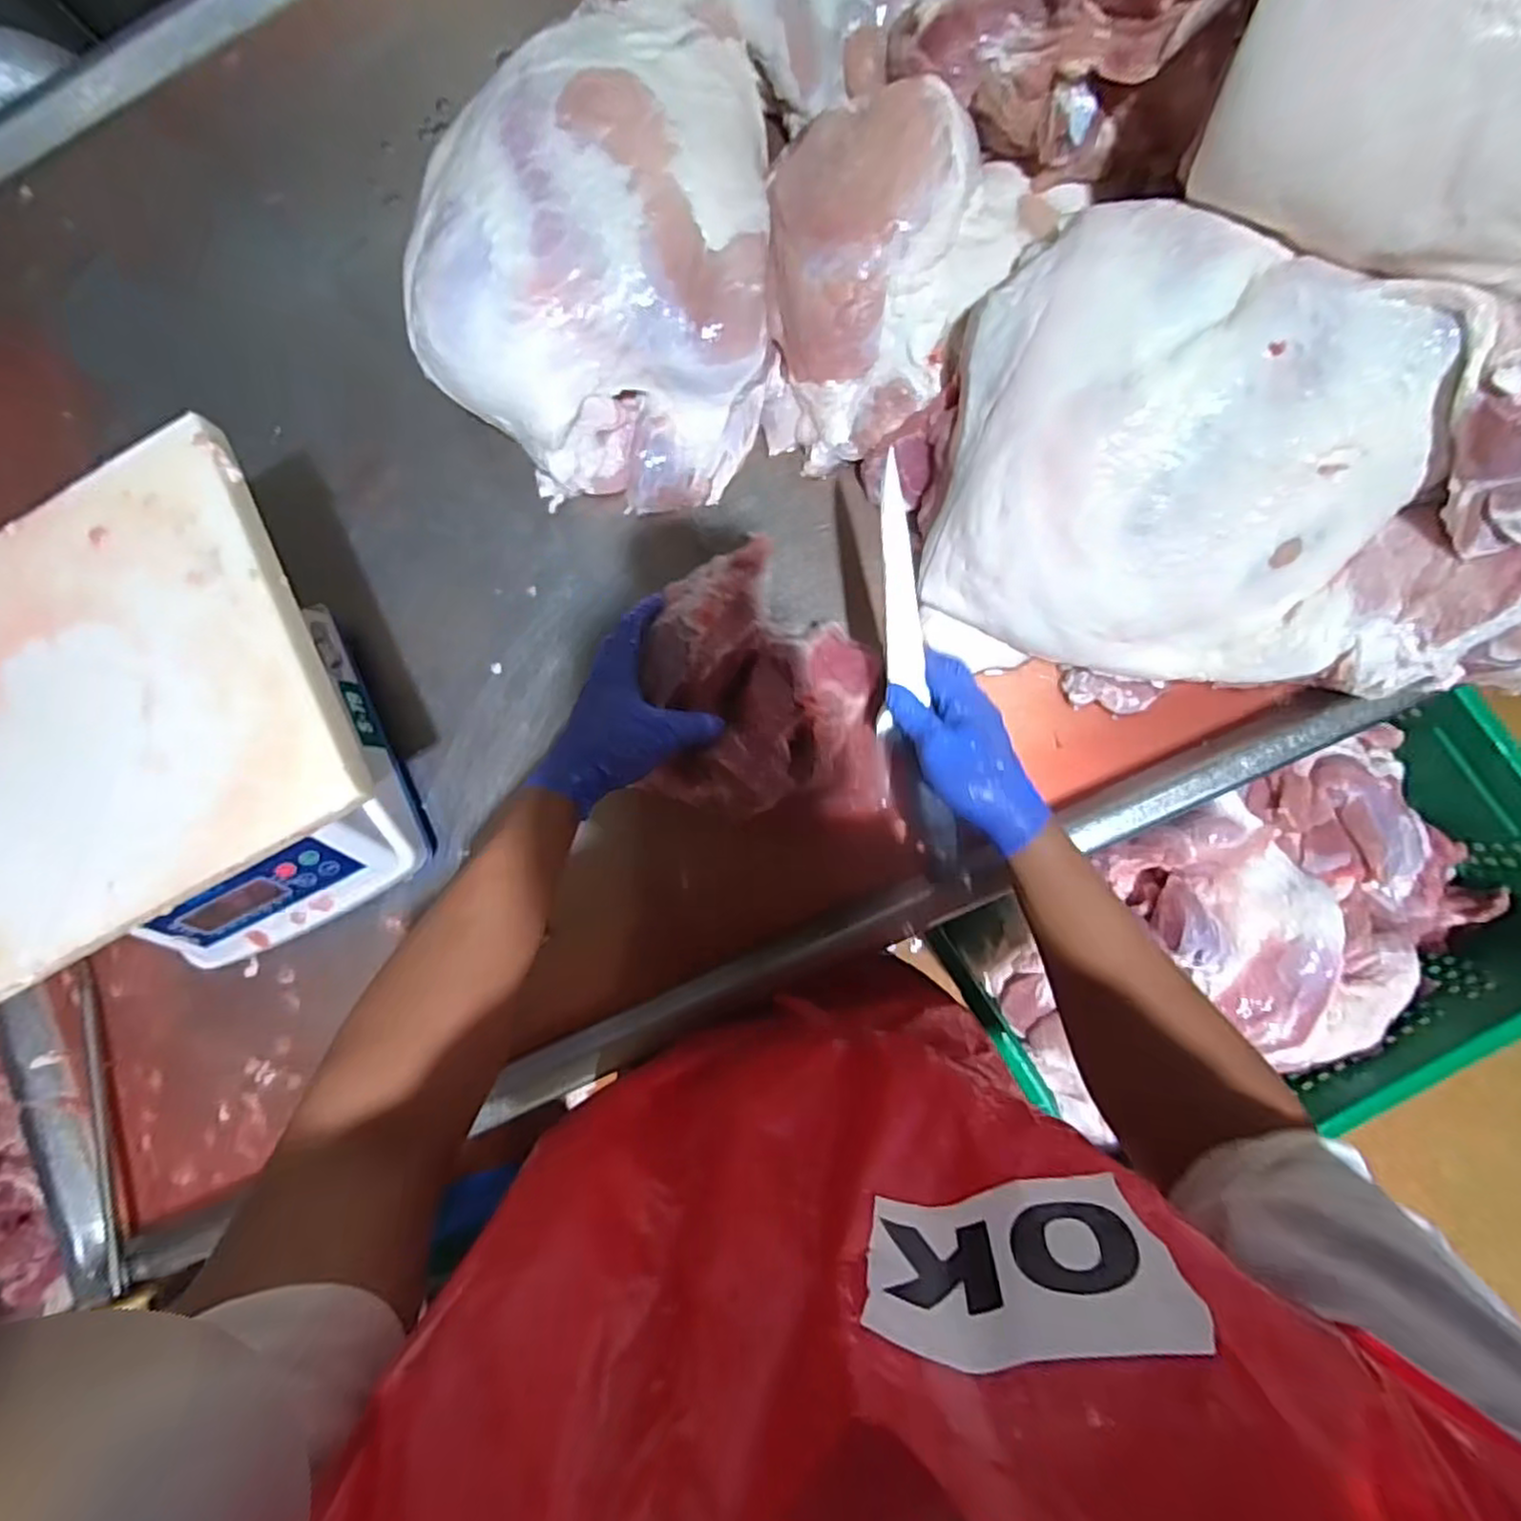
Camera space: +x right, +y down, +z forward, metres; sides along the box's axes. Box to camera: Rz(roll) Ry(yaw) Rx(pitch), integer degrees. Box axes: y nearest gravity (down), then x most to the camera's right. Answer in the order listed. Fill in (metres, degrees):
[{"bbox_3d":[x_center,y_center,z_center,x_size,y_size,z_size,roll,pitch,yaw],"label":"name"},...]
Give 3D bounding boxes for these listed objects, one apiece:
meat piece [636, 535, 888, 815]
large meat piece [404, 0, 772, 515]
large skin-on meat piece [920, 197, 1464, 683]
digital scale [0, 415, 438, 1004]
[{"bbox_3d":[0.018,-0.060,0.548,0.181,0.119,0.190,3,87,7],"label":"meat piece"},{"bbox_3d":[-0.147,-0.407,0.586,0.307,0.126,0.355,1,87,7],"label":"large meat piece"},{"bbox_3d":[0.284,-0.204,0.485,0.300,0.134,0.256,11,88,8],"label":"large skin-on meat piece"},{"bbox_3d":[-0.466,-0.009,0.554,0.357,0.156,0.319,-28,84,5],"label":"digital scale"}]

